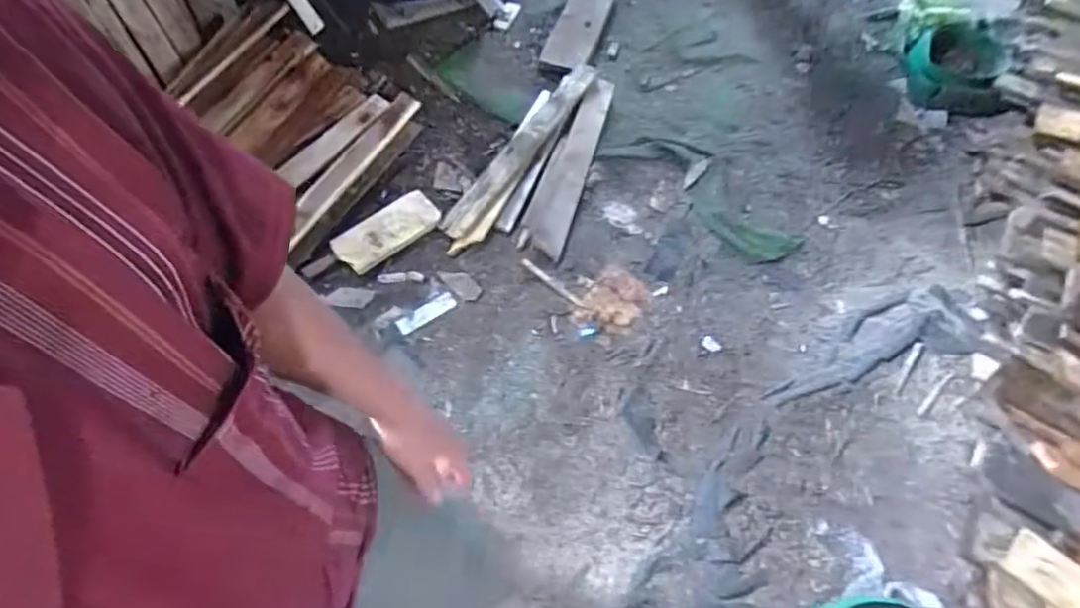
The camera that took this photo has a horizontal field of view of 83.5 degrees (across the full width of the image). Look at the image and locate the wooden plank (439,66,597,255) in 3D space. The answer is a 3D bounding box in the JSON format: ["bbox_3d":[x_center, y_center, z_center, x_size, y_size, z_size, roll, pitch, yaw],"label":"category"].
[{"bbox_3d":[-0.052,-0.486,1.903,0.123,0.032,0.825,29,64,7],"label":"wooden plank"}]

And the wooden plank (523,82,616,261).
[{"bbox_3d":[0.096,-0.459,1.916,0.128,0.027,0.711,19,63,-2],"label":"wooden plank"}]

